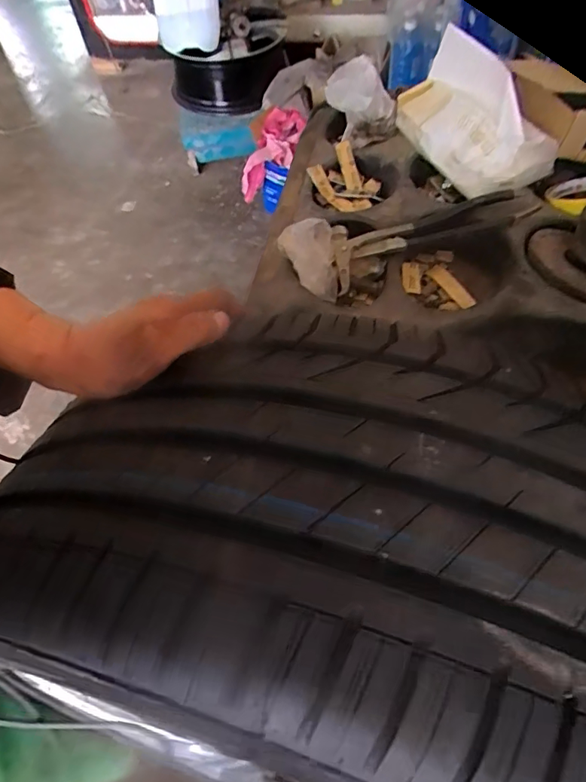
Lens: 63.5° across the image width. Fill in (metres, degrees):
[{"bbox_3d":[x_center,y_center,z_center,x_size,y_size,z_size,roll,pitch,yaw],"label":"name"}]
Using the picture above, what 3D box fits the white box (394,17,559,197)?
[{"bbox_3d":[0.189,-0.297,0.512,0.076,0.095,0.198,-25,59,-11],"label":"white box"}]

